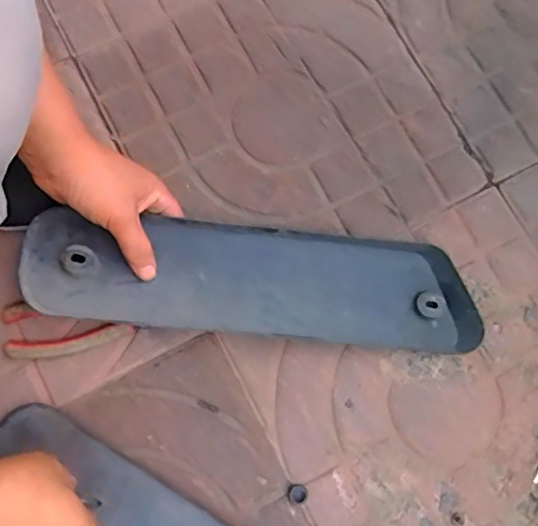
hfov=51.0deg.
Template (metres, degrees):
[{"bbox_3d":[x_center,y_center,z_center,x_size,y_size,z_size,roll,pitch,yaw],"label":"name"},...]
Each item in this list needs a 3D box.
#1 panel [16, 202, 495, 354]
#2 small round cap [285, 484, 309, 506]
[{"bbox_3d":[-0.008,0.015,0.476,0.372,0.018,0.092,6,78,-8],"label":"panel"},{"bbox_3d":[0.023,0.191,0.465,0.018,0.004,0.017,4,78,0],"label":"small round cap"}]

